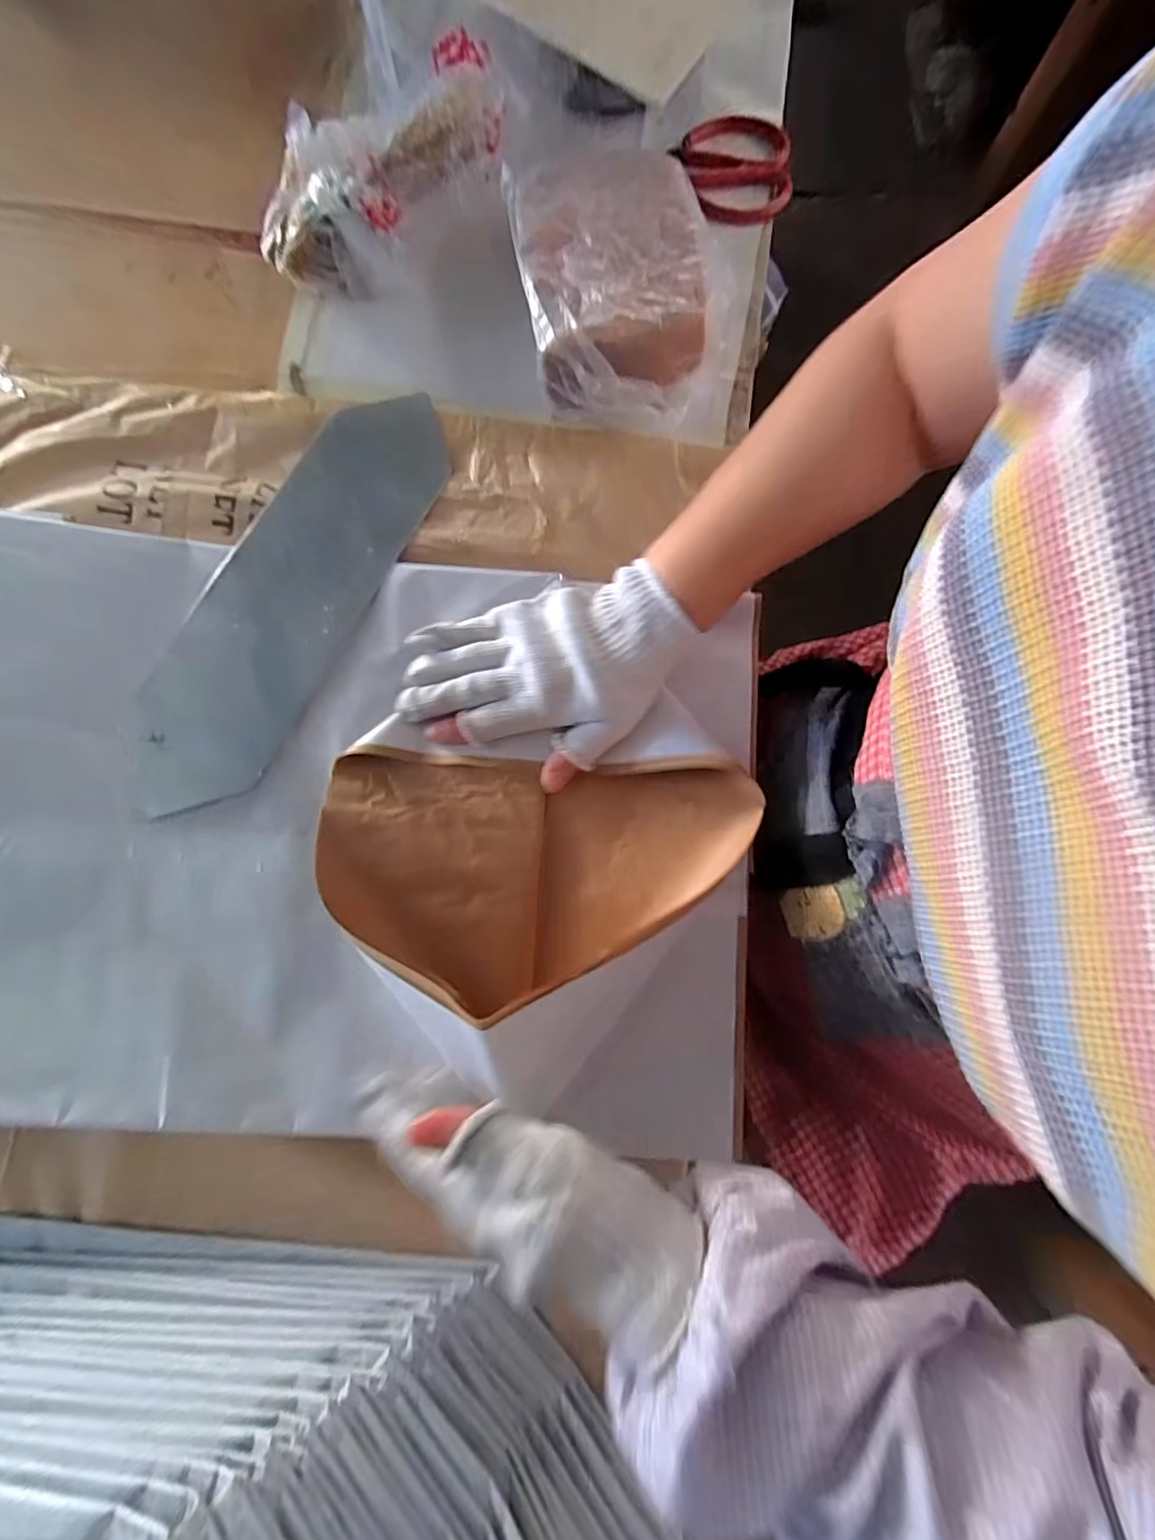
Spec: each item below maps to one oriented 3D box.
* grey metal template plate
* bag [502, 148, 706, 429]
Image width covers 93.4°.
[{"bbox_3d":[-0.193,-0.127,0.372,0.100,0.007,0.322,26,78,-1],"label":"grey metal template plate"},{"bbox_3d":[0.023,-0.344,0.389,0.124,0.064,0.189,-11,79,-3],"label":"bag"}]

